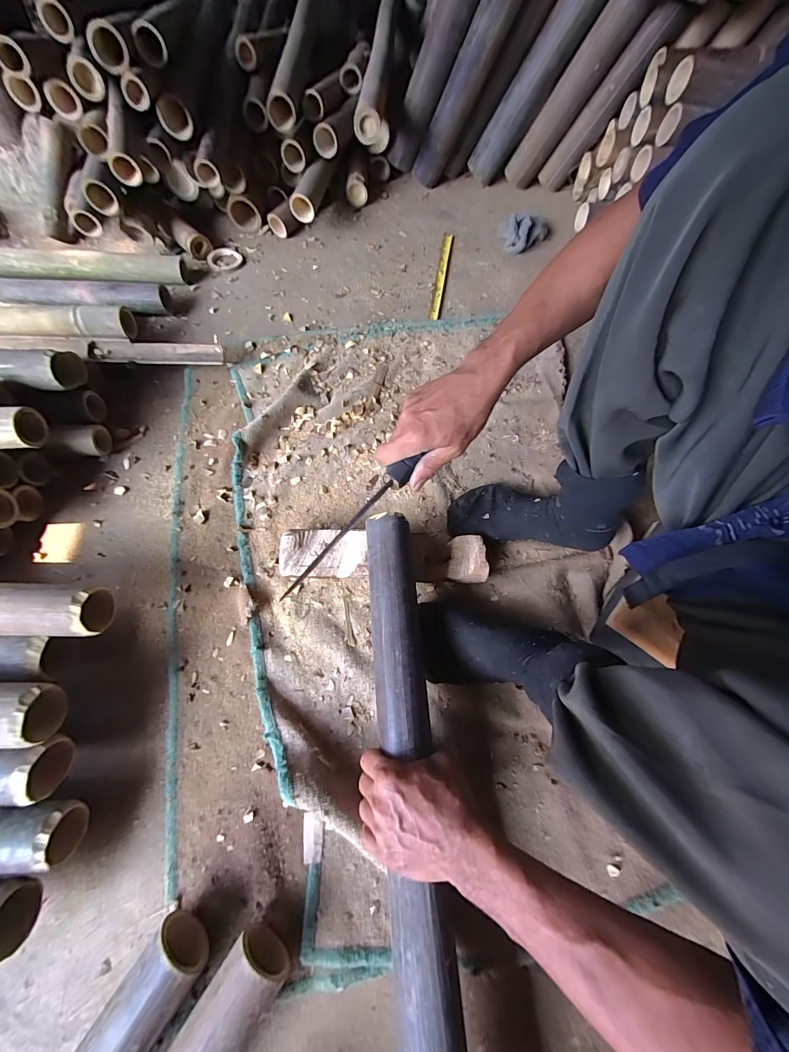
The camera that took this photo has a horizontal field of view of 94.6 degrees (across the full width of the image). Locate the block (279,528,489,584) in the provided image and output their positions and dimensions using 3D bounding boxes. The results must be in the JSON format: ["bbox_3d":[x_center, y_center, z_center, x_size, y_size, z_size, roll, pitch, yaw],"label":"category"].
[{"bbox_3d":[-0.016,0.041,0.557,0.300,0.058,0.082,1,68,-1],"label":"block"}]

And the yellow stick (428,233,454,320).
[{"bbox_3d":[0.110,-0.582,0.843,0.024,0.010,0.287,10,68,2],"label":"yellow stick"}]

